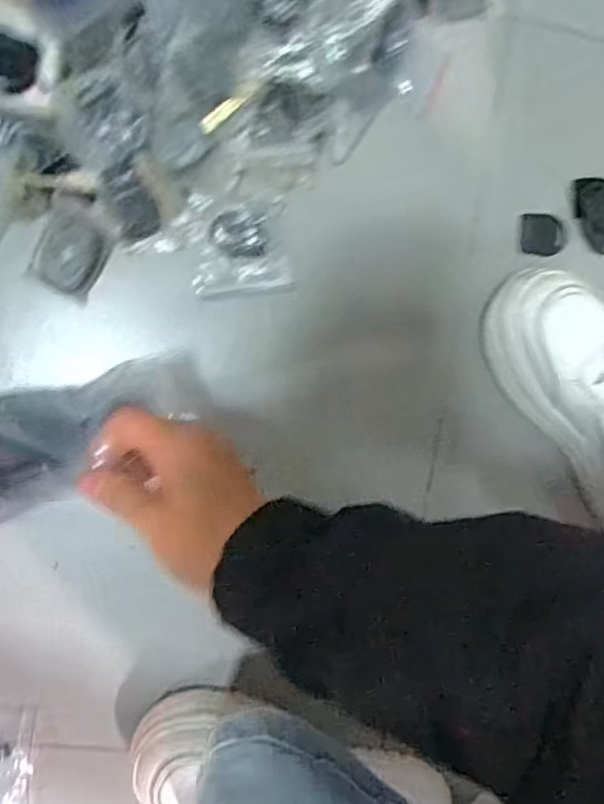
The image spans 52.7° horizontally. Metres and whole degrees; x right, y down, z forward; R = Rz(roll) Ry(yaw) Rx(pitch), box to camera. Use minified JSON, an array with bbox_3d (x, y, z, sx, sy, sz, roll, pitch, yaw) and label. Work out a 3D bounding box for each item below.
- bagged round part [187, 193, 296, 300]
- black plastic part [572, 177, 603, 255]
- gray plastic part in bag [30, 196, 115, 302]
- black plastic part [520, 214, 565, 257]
[{"bbox_3d":[-0.042,-0.111,0.433,0.070,0.021,0.072,-4,95,-8],"label":"bagged round part"},{"bbox_3d":[0.238,-0.149,0.485,0.037,0.006,0.061,-21,97,-7],"label":"black plastic part"},{"bbox_3d":[-0.158,-0.107,0.422,0.046,0.007,0.061,25,90,-9],"label":"gray plastic part in bag"},{"bbox_3d":[0.191,-0.133,0.483,0.035,0.004,0.031,2,94,-9],"label":"black plastic part"}]

